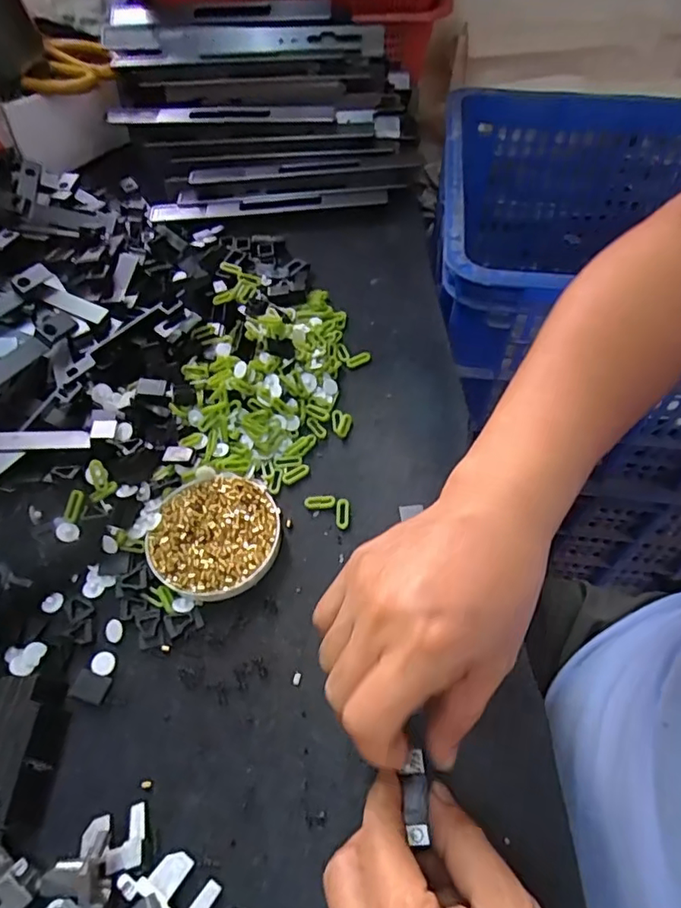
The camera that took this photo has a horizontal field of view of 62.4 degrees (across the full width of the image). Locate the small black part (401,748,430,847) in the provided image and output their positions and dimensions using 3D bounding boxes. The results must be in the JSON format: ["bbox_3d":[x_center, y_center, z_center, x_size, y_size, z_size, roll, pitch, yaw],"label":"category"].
[{"bbox_3d":[0.031,0.142,0.235,0.010,0.004,0.035,0,41,3],"label":"small black part"}]

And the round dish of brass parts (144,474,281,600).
[{"bbox_3d":[-0.073,0.048,0.329,0.072,0.014,0.074,-1,54,2],"label":"round dish of brass parts"}]

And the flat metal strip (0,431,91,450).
[{"bbox_3d":[-0.182,-0.009,0.343,0.058,0.004,0.014,-1,60,-4],"label":"flat metal strip"}]

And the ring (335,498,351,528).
[{"bbox_3d":[0.001,0.035,0.341,0.008,0.004,0.019,1,54,4],"label":"ring"}]

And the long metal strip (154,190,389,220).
[{"bbox_3d":[-0.068,-0.233,0.532,0.223,0.013,0.021,-2,54,2],"label":"long metal strip"}]

